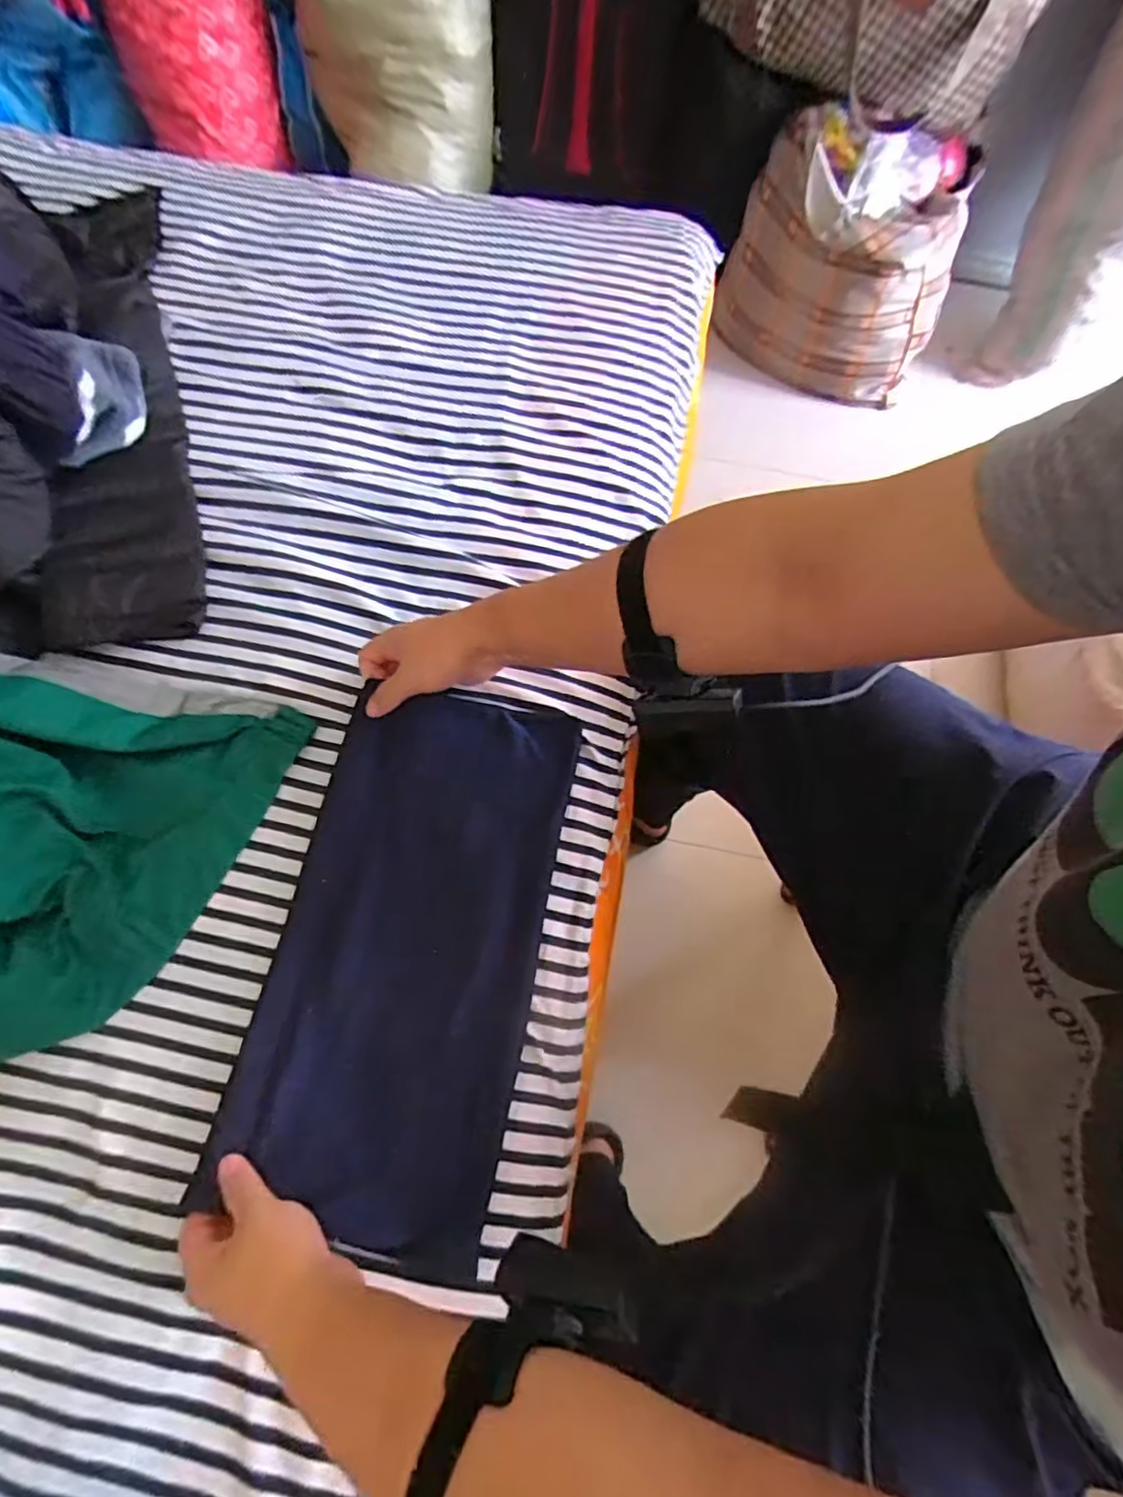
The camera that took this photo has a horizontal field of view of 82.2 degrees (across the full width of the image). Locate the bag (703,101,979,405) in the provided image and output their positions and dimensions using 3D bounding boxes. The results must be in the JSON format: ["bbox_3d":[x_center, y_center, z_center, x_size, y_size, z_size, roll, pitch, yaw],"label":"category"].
[{"bbox_3d":[0.570,-1.007,1.293,0.414,0.342,0.372,20,70,5],"label":"bag"}]

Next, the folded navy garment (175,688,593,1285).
[{"bbox_3d":[-0.119,0.144,0.500,0.199,0.030,0.398,11,68,1],"label":"folded navy garment"}]

